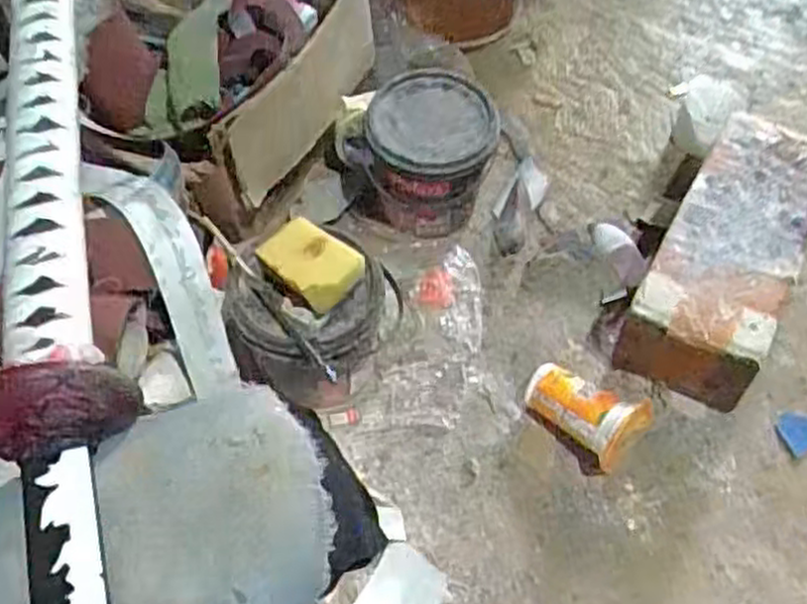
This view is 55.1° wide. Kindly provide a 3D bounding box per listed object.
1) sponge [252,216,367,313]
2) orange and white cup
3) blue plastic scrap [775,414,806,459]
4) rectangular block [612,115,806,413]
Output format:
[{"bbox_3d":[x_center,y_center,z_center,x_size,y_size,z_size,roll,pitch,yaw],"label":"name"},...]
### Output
[{"bbox_3d":[-0.074,-0.030,0.617,0.070,0.031,0.050,30,60,19],"label":"sponge"},{"bbox_3d":[0.156,0.096,0.674,0.103,0.061,0.064,32,60,19],"label":"orange and white cup"},{"bbox_3d":[0.364,0.115,0.702,0.055,0.004,0.037,-24,58,-16],"label":"blue plastic scrap"},{"bbox_3d":[0.321,-0.053,0.763,0.118,0.108,0.321,26,58,15],"label":"rectangular block"}]

